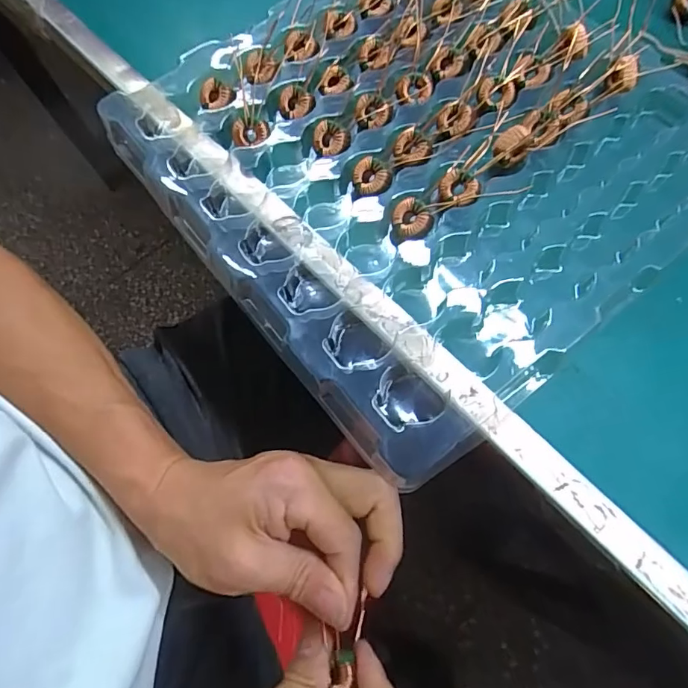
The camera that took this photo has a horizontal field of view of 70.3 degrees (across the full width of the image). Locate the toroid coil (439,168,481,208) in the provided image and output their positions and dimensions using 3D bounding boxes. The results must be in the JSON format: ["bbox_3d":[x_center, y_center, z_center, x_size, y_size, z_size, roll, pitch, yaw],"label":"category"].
[{"bbox_3d":[0.064,-0.086,0.270,0.022,0.007,0.021,-1,70,2],"label":"toroid coil"}]

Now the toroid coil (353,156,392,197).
[{"bbox_3d":[0.015,-0.094,0.276,0.025,0.009,0.018,34,75,14],"label":"toroid coil"}]

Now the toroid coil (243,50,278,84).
[{"bbox_3d":[-0.053,-0.174,0.308,0.020,0.005,0.020,-1,101,-4],"label":"toroid coil"}]

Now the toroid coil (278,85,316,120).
[{"bbox_3d":[-0.029,-0.148,0.300,0.023,0.010,0.018,6,70,5],"label":"toroid coil"}]

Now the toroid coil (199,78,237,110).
[{"bbox_3d":[-0.079,-0.155,0.304,0.022,0.010,0.015,8,71,6],"label":"toroid coil"}]

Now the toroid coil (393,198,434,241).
[{"bbox_3d":[0.035,-0.068,0.263,0.019,0.010,0.024,-40,73,-11],"label":"toroid coil"}]

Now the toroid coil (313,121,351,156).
[{"bbox_3d":[-0.008,-0.120,0.288,0.024,0.010,0.018,26,73,12],"label":"toroid coil"}]

